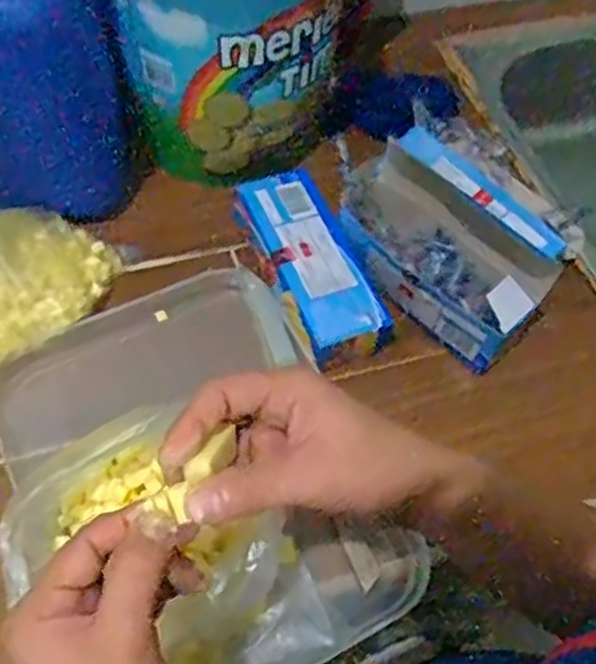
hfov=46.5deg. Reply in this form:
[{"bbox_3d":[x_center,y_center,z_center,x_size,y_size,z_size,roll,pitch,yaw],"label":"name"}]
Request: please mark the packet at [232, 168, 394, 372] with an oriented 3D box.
[{"bbox_3d":[0.011,-0.057,0.593,0.077,0.038,0.184,-23,63,-17],"label":"packet"}]

